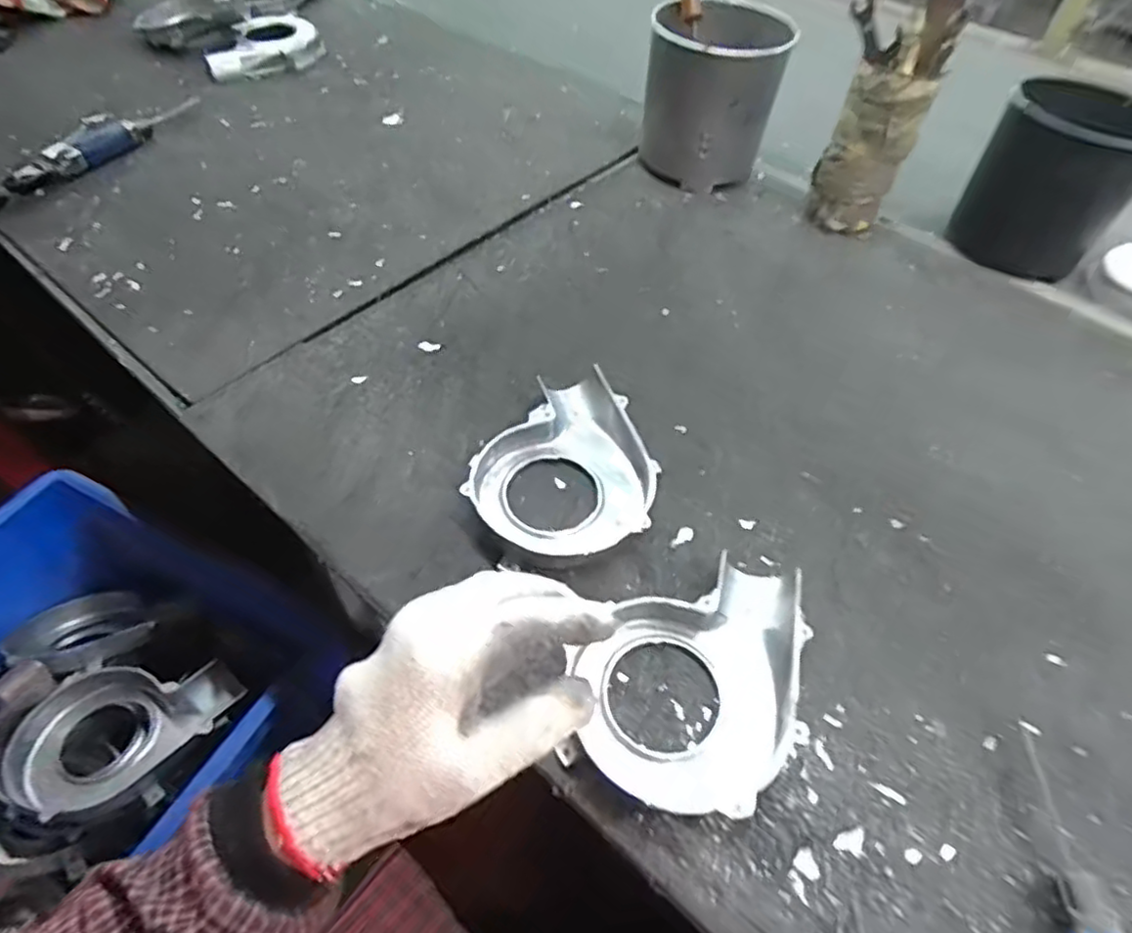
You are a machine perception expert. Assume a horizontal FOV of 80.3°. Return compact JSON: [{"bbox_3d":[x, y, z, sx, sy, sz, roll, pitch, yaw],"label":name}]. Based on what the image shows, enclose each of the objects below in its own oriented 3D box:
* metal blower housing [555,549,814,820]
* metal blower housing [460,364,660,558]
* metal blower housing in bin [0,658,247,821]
[{"bbox_3d":[0.099,0.150,0.472,0.199,0.035,0.140,-33,61,-27],"label":"metal blower housing"},{"bbox_3d":[-0.008,-0.007,0.582,0.152,0.032,0.180,-7,52,-11],"label":"metal blower housing"},{"bbox_3d":[-0.438,0.257,0.666,0.155,0.052,0.189,32,57,21],"label":"metal blower housing in bin"}]

